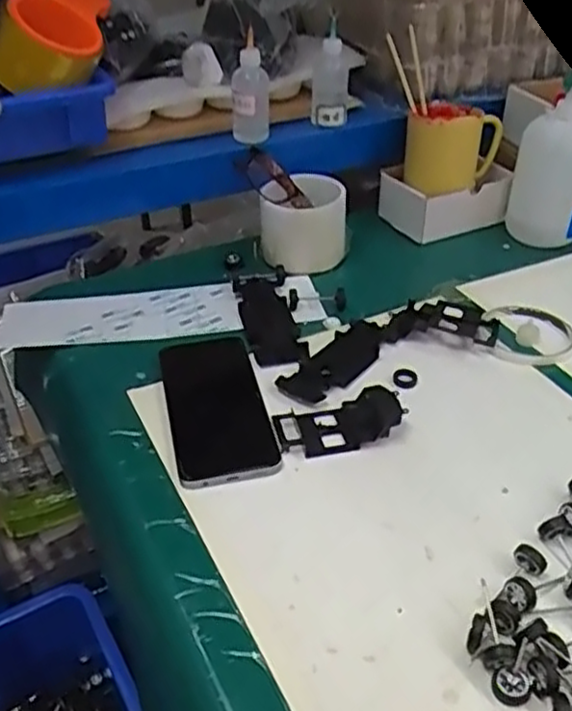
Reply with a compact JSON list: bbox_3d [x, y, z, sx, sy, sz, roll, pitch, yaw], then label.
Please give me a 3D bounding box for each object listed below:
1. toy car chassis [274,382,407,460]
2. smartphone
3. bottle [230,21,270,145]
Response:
[{"bbox_3d":[0.040,0.049,0.540,0.093,0.018,0.047,-13,38,-13],"label":"toy car chassis"},{"bbox_3d":[-0.056,0.037,0.564,0.074,0.008,0.170,-10,38,-10],"label":"smartphone"},{"bbox_3d":[-0.037,-0.265,0.712,0.038,0.099,0.032,-4,37,-2],"label":"bottle"}]

